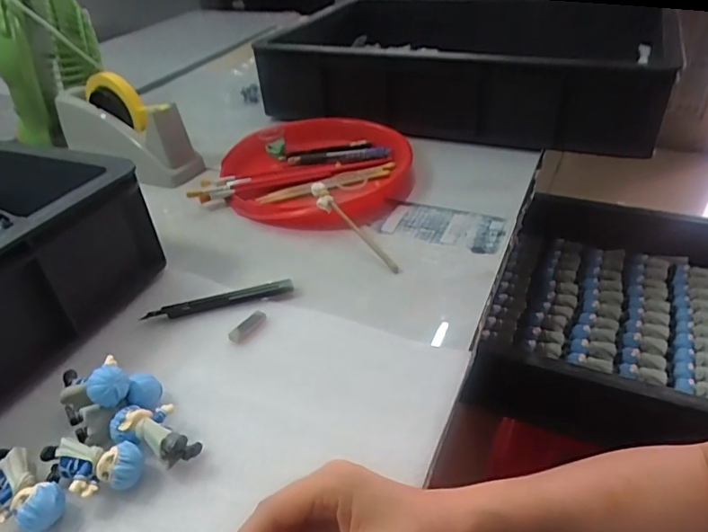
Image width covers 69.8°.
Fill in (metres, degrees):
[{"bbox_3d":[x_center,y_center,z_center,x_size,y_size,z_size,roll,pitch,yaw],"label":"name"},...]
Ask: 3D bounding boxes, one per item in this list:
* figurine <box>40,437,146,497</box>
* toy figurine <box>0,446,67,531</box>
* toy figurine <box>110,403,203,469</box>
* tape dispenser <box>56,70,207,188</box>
[{"bbox_3d":[-0.171,0.135,0.332,0.066,0.032,0.032,-4,37,1],"label":"figurine"},{"bbox_3d":[-0.212,0.145,0.321,0.064,0.029,0.034,21,44,30],"label":"toy figurine"},{"bbox_3d":[-0.137,0.116,0.354,0.059,0.028,0.034,14,41,23],"label":"toy figurine"},{"bbox_3d":[-0.322,-0.197,0.723,0.211,0.131,0.060,16,42,26],"label":"tape dispenser"}]

